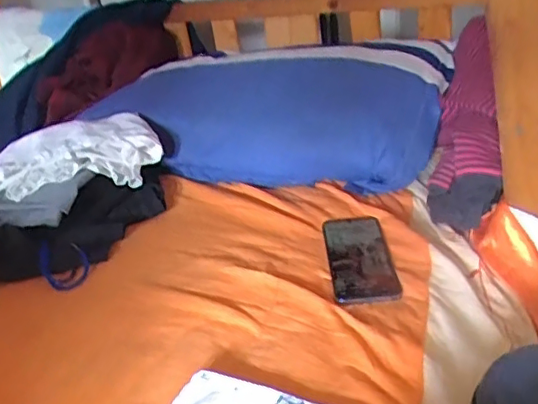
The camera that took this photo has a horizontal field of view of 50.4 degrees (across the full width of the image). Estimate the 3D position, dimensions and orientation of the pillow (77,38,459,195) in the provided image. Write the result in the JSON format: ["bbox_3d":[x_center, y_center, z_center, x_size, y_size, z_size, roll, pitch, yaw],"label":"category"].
[{"bbox_3d":[-0.034,-0.166,1.013,0.639,0.163,0.254,5,30,22],"label":"pillow"}]

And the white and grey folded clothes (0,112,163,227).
[{"bbox_3d":[-0.322,-0.057,0.896,0.197,0.075,0.266,18,37,40],"label":"white and grey folded clothes"}]

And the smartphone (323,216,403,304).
[{"bbox_3d":[0.113,0.067,0.713,0.076,0.012,0.172,-4,32,1],"label":"smartphone"}]

